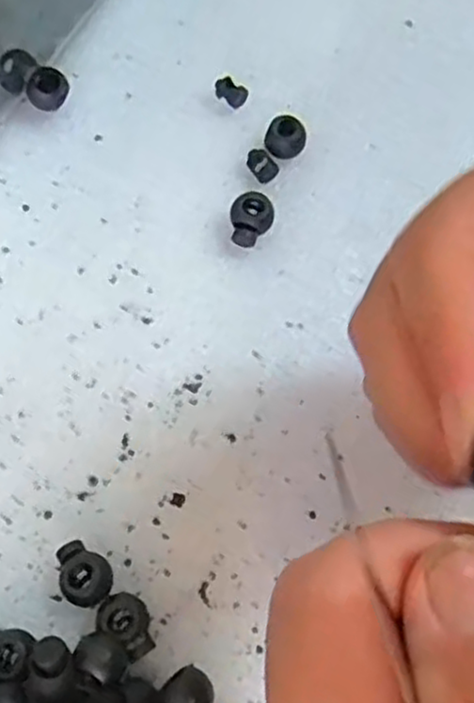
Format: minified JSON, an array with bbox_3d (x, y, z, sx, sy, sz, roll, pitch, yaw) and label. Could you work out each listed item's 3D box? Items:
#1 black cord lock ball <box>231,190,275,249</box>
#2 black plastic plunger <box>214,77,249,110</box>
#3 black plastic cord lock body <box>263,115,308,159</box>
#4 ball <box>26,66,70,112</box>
[{"bbox_3d":[0.005,-0.047,0.265,0.015,0.011,0.018,8,72,0],"label":"black cord lock ball"},{"bbox_3d":[-0.003,-0.101,0.284,0.013,0.007,0.008,29,73,7],"label":"black plastic plunger"},{"bbox_3d":[0.018,-0.079,0.275,0.015,0.012,0.015,1,72,-2],"label":"black plastic cord lock body"},{"bbox_3d":[-0.072,-0.099,0.278,0.015,0.012,0.014,1,72,-2],"label":"ball"}]

